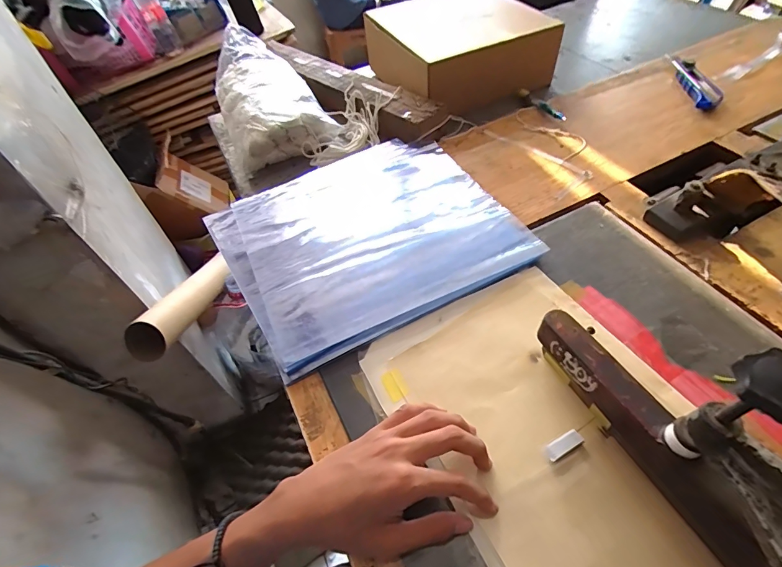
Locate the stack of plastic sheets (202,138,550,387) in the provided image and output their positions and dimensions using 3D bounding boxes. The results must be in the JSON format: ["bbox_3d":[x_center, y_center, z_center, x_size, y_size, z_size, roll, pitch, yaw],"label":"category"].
[{"bbox_3d":[-0.026,-0.058,0.494,0.326,0.017,0.264,-24,53,-14],"label":"stack of plastic sheets"}]

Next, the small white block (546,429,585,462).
[{"bbox_3d":[0.140,0.132,0.330,0.031,0.010,0.013,-25,53,-14],"label":"small white block"}]

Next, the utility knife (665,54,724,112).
[{"bbox_3d":[0.505,-0.340,0.673,0.045,0.018,0.188,3,51,7],"label":"utility knife"}]

